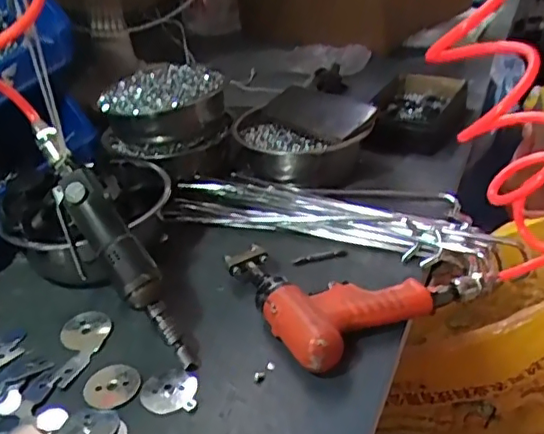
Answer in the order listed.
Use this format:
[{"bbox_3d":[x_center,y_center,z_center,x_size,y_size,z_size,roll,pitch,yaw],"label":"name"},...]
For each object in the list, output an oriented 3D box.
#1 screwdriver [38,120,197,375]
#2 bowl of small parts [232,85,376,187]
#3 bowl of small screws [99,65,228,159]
[{"bbox_3d":[-0.149,0.028,0.522,0.048,0.045,0.252,-29,78,-36],"label":"screwdriver"},{"bbox_3d":[0.042,-0.107,0.802,0.183,0.094,0.174,-4,31,2],"label":"bowl of small parts"},{"bbox_3d":[-0.152,-0.152,0.817,0.174,0.078,0.152,-11,31,-9],"label":"bowl of small screws"}]

